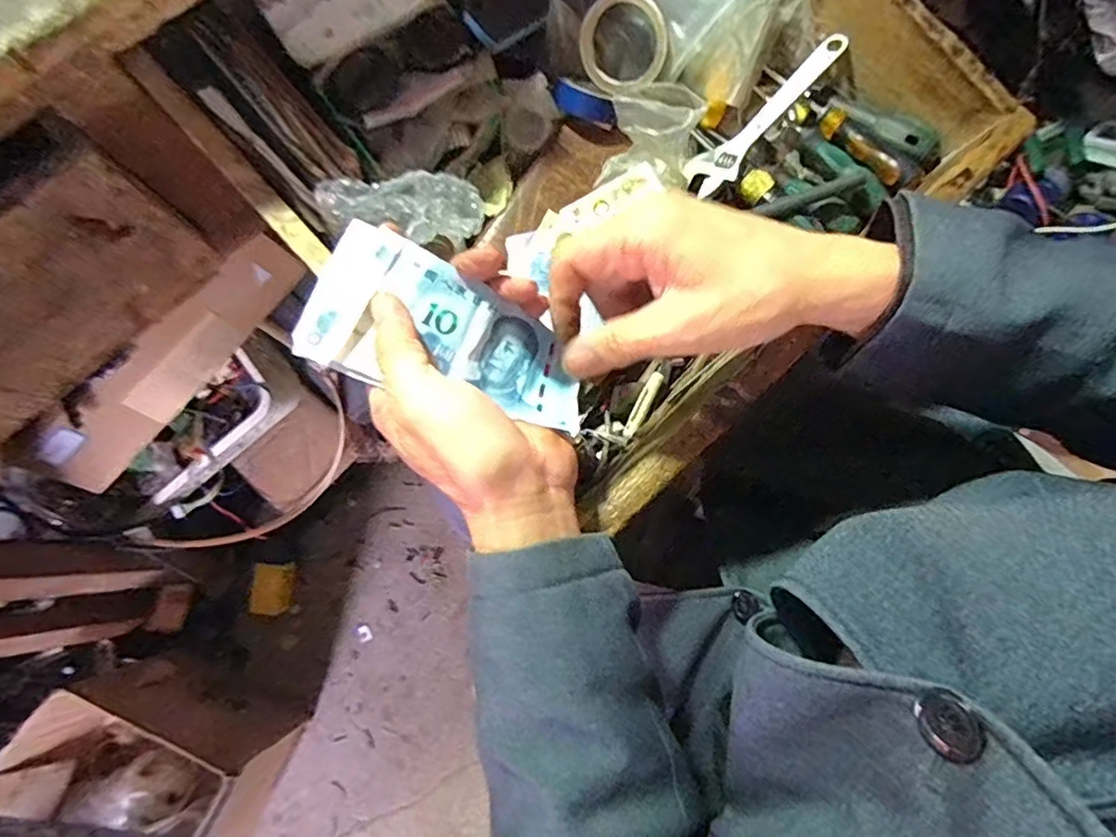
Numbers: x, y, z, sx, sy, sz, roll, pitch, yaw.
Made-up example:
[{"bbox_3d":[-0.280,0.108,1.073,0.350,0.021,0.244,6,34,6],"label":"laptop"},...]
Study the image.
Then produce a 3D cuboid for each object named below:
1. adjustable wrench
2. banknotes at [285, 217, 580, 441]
[{"bbox_3d":[0.151,-0.221,0.438,0.132,0.011,0.033,-45,81,10],"label":"adjustable wrench"},{"bbox_3d":[-0.050,-0.038,0.304,0.137,0.023,0.068,23,86,-21],"label":"banknotes"}]

